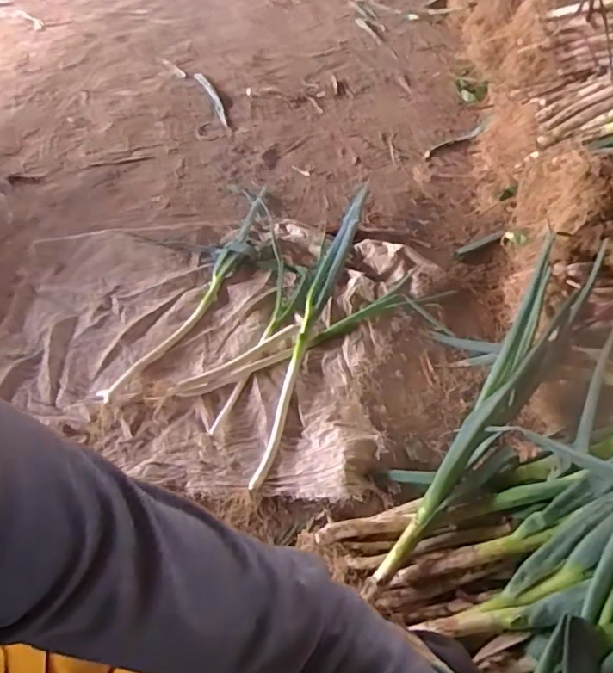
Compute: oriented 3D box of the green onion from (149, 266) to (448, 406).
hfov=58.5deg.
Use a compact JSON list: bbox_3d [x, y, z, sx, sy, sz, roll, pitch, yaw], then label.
[{"bbox_3d":[0.006,0.000,1.205,0.707,0.047,0.083,-22,53,-17],"label":"green onion"}]

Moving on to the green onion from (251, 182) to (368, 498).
[{"bbox_3d":[0.023,-0.076,1.261,0.053,0.032,0.918,12,51,11],"label":"green onion"}]

